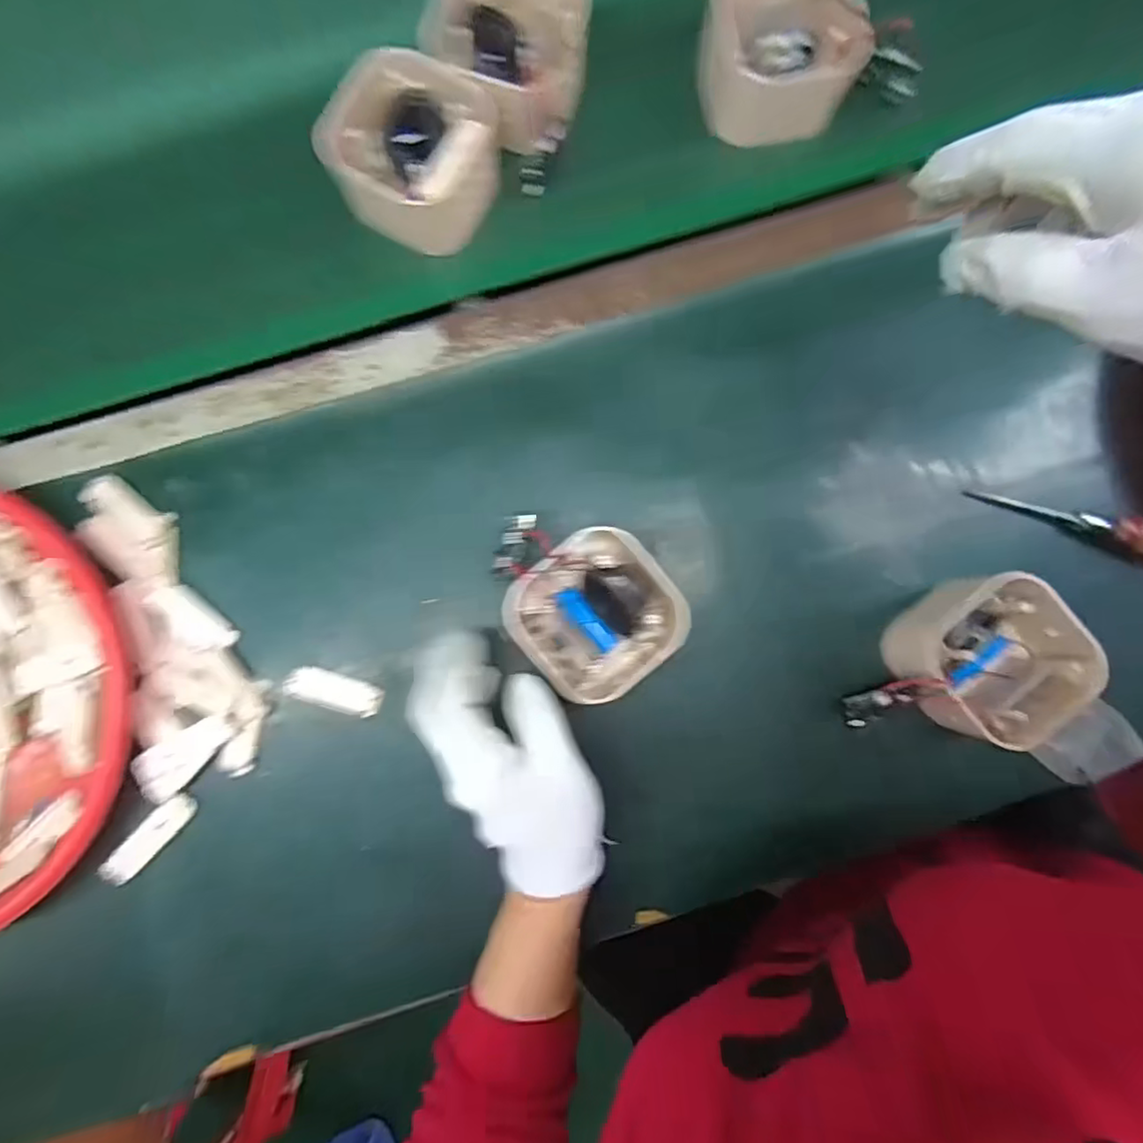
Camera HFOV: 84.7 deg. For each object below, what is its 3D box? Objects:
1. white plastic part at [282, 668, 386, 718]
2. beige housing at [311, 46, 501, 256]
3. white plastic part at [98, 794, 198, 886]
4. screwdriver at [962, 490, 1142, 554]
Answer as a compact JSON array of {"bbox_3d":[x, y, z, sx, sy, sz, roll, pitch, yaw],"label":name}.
[{"bbox_3d":[-0.157,0.079,0.413,0.063,0.006,0.022,16,84,0],"label":"white plastic part"},{"bbox_3d":[-0.101,-0.270,0.410,0.096,0.065,0.086,30,85,2],"label":"beige housing"},{"bbox_3d":[-0.272,0.172,0.406,0.019,0.016,0.066,43,85,3],"label":"white plastic part"},{"bbox_3d":[0.348,-0.034,0.429,0.146,0.016,0.019,16,86,11],"label":"screwdriver"}]

